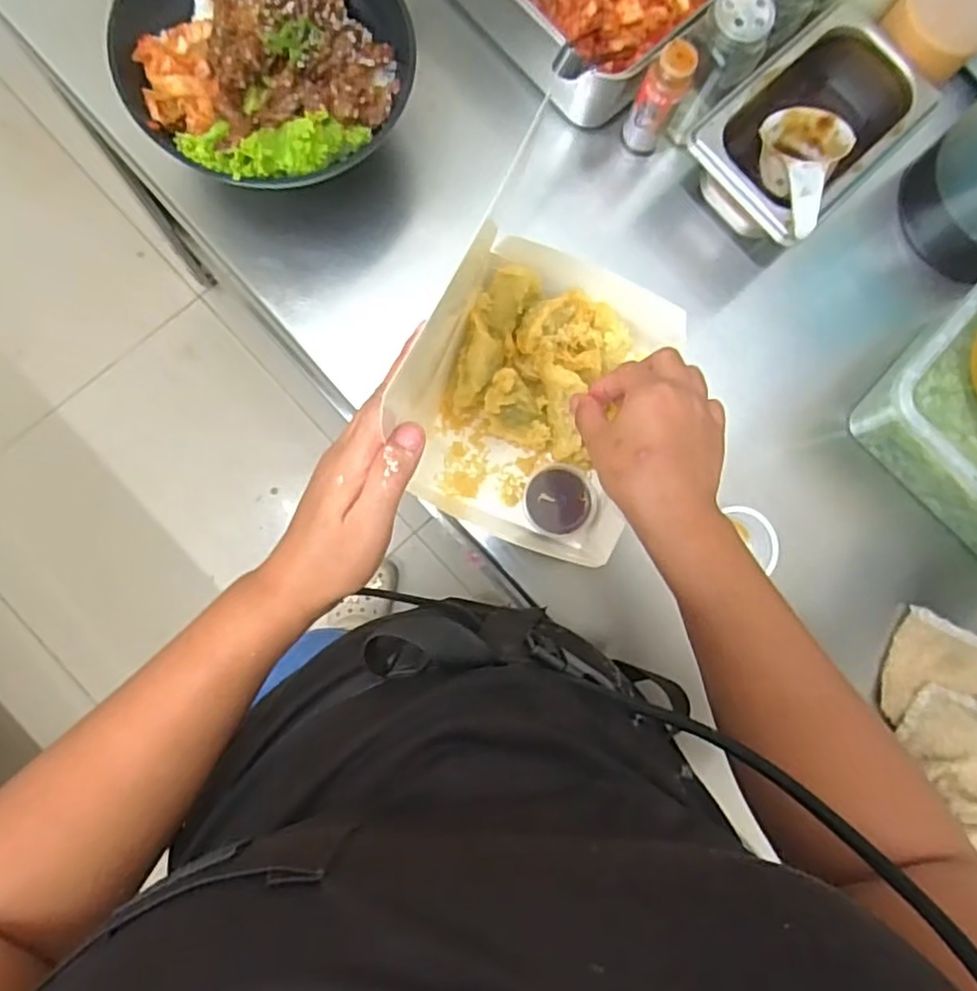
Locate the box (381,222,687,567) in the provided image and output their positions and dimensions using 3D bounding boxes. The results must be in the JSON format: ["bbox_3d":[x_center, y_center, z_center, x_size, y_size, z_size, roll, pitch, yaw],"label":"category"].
[{"bbox_3d":[0.033,-0.066,0.456,0.161,0.053,0.188,19,82,-4],"label":"box"}]

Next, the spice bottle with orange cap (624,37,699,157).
[{"bbox_3d":[0.118,-0.277,0.477,0.028,0.087,0.026,1,84,-6],"label":"spice bottle with orange cap"}]

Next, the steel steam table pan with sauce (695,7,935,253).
[{"bbox_3d":[0.225,-0.256,0.490,0.164,0.072,0.106,-43,89,-9],"label":"steel steam table pan with sauce"}]

